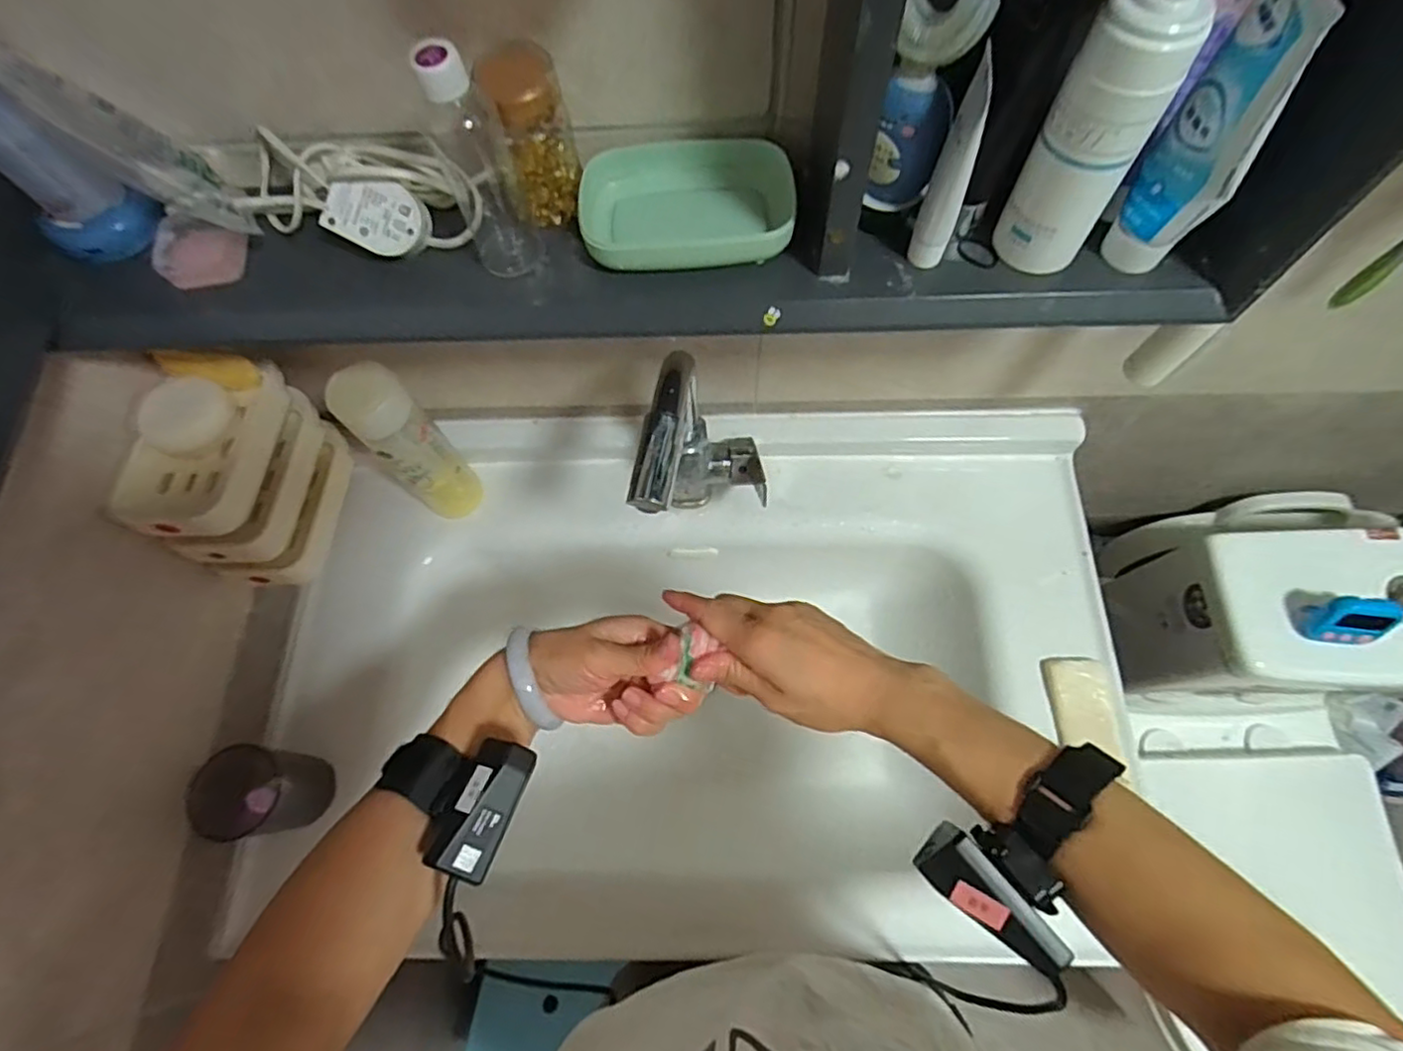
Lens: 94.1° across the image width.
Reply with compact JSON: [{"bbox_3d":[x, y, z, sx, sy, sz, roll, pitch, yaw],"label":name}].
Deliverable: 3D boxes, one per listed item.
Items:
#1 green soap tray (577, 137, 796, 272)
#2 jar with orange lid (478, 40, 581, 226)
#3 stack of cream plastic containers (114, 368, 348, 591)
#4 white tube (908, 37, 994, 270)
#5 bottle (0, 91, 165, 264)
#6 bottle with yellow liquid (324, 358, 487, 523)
[{"bbox_3d":[-0.009,-0.198,0.396,0.123,0.024,0.092,-3,68,2],"label":"green soap tray"},{"bbox_3d":[-0.095,-0.221,0.375,0.043,0.086,0.041,-24,69,-7],"label":"jar with orange lid"},{"bbox_3d":[-0.377,-0.035,0.543,0.083,0.143,0.148,-2,68,2],"label":"stack of cream plastic containers"},{"bbox_3d":[0.130,-0.182,0.338,0.020,0.110,0.027,19,70,10],"label":"white tube"},{"bbox_3d":[-0.374,-0.210,0.353,0.054,0.140,0.056,34,73,15],"label":"bottle"},{"bbox_3d":[-0.270,-0.070,0.616,0.046,0.207,0.059,39,75,16],"label":"bottle with yellow liquid"}]

